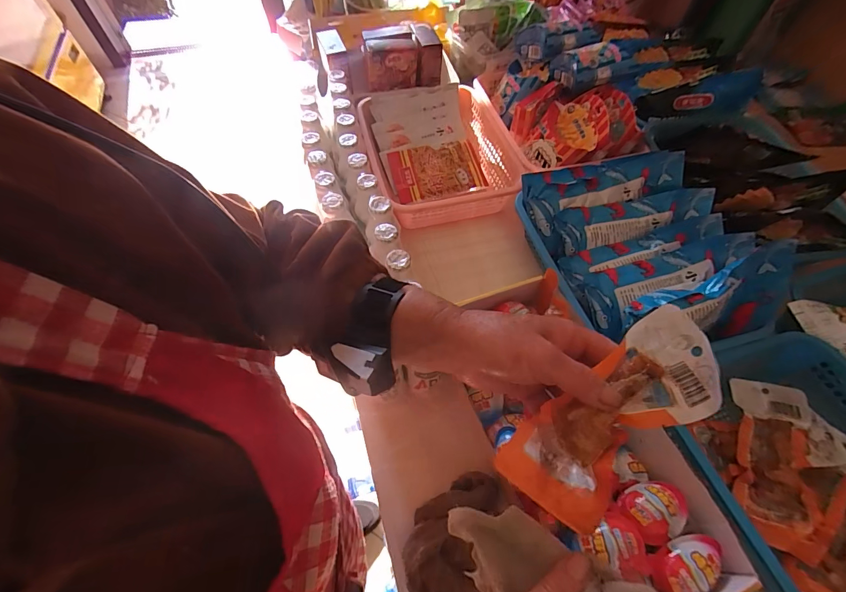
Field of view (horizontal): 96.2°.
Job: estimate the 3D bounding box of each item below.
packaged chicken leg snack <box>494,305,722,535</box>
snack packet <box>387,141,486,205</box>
[{"bbox_3d":[0.141,0.087,0.274,0.174,0.026,0.073,-42,65,-1],"label":"packaged chicken leg snack"},{"bbox_3d":[0.029,-0.240,0.735,0.173,0.027,0.107,-13,78,-10],"label":"snack packet"}]

